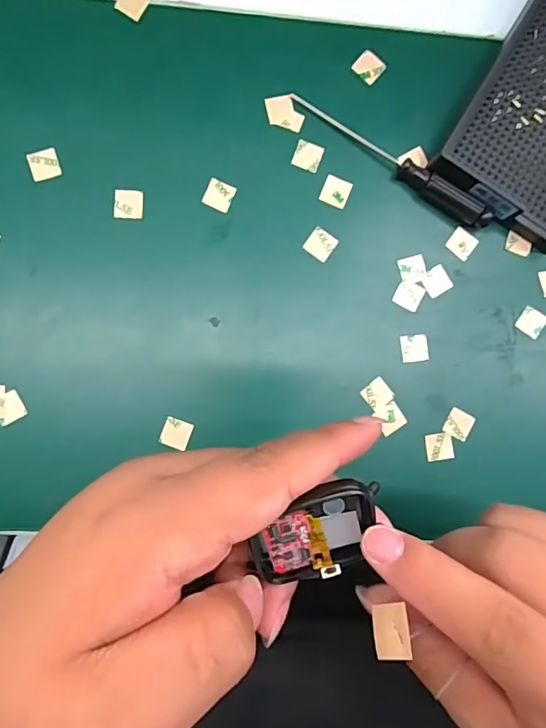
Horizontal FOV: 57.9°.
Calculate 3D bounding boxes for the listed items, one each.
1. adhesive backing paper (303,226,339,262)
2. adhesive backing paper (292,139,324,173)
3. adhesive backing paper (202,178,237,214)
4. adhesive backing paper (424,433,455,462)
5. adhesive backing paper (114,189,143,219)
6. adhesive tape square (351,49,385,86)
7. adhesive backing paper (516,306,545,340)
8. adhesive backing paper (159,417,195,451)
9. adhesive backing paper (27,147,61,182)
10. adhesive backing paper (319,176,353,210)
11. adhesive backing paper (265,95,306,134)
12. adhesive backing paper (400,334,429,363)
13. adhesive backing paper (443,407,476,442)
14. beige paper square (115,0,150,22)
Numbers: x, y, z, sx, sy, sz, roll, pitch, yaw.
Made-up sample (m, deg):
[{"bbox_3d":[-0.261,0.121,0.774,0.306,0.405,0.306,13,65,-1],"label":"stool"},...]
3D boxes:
[{"bbox_3d":[0.028,-0.069,0.281,0.016,0.004,0.016,35,86,-3],"label":"adhesive backing paper"},{"bbox_3d":[0.020,-0.120,0.283,0.016,0.004,0.016,20,87,-4],"label":"adhesive backing paper"},{"bbox_3d":[-0.030,-0.095,0.279,0.016,0.004,0.016,24,89,-5],"label":"adhesive backing paper"},{"bbox_3d":[0.097,0.048,0.285,0.015,0.004,0.016,-8,89,-5],"label":"adhesive backing paper"},{"bbox_3d":[-0.080,-0.089,0.275,0.016,0.004,0.016,1,89,-7],"label":"adhesive backing paper"},{"bbox_3d":[0.056,-0.174,0.288,0.016,0.004,0.017,37,88,-2],"label":"adhesive tape square"},{"bbox_3d":[0.154,-0.025,0.292,0.016,0.004,0.016,33,86,0],"label":"adhesive backing paper"},{"bbox_3d":[-0.053,0.039,0.273,0.016,0.004,0.015,19,87,-4],"label":"adhesive backing paper"},{"bbox_3d":[-0.126,-0.110,0.272,0.016,0.004,0.015,-19,97,-9],"label":"adhesive backing paper"},{"bbox_3d":[0.037,-0.099,0.285,0.015,0.004,0.016,22,90,-1],"label":"adhesive backing paper"},{"bbox_3d":[0.007,-0.143,0.282,0.020,0.004,0.021,-14,89,-5],"label":"adhesive backing paper"},{"bbox_3d":[0.082,-0.009,0.284,0.016,0.004,0.016,-6,89,-5],"label":"adhesive backing paper"},{"bbox_3d":[0.108,0.035,0.287,0.014,0.004,0.016,29,87,0],"label":"adhesive backing paper"},{"bbox_3d":[-0.079,-0.203,0.278,0.016,0.004,0.015,33,86,-6],"label":"beige paper square"}]

